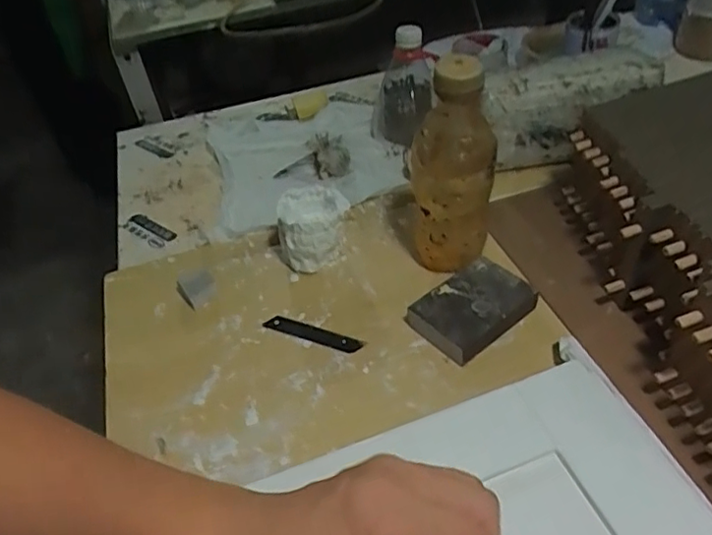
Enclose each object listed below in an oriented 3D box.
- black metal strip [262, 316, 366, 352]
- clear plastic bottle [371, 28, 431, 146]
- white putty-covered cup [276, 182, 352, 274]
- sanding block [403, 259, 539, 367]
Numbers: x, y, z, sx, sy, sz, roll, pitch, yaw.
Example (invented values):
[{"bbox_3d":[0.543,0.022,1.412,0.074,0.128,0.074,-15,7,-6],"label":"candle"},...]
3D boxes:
[{"bbox_3d":[-0.039,0.063,0.548,0.098,0.006,0.019,14,48,21],"label":"black metal strip"},{"bbox_3d":[0.064,-0.234,0.764,0.081,0.146,0.062,25,29,30],"label":"clear plastic bottle"},{"bbox_3d":[-0.047,-0.042,0.597,0.064,0.079,0.064,-4,44,4],"label":"white putty-covered cup"},{"bbox_3d":[0.104,0.037,0.531,0.099,0.030,0.067,-31,49,-23],"label":"sanding block"}]

